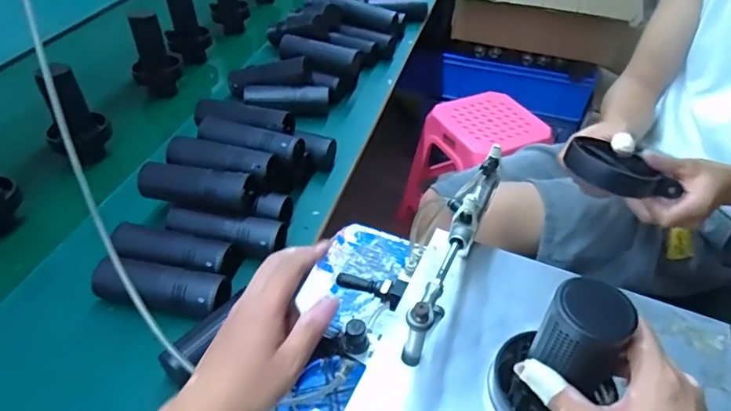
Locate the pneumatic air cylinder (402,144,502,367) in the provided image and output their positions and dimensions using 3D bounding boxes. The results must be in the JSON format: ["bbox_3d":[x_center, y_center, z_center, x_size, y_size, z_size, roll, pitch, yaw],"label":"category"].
[{"bbox_3d":[0.089,0.038,0.493,0.028,0.089,0.230,19,45,16],"label":"pneumatic air cylinder"}]

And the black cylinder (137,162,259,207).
[{"bbox_3d":[-0.239,-0.026,0.707,0.161,0.048,0.055,10,43,8],"label":"black cylinder"}]

